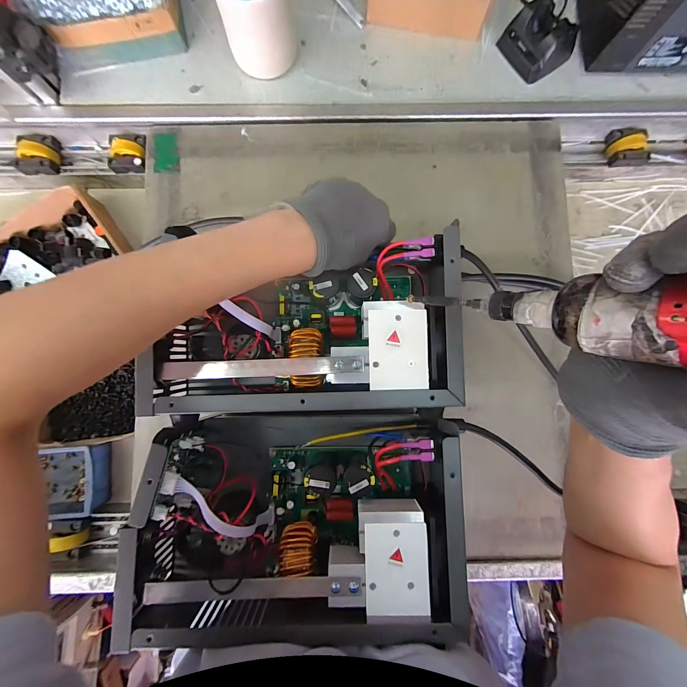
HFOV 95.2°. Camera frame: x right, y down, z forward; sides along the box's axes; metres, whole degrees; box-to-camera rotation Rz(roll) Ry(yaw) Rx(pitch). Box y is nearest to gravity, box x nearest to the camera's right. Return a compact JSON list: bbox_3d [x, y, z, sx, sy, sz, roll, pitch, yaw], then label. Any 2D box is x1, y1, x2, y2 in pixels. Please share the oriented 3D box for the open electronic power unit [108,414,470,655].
[{"bbox_3d":[-0.040,0.163,0.298,0.272,0.104,0.171,0,84,-1],"label":"open electronic power unit"}]

